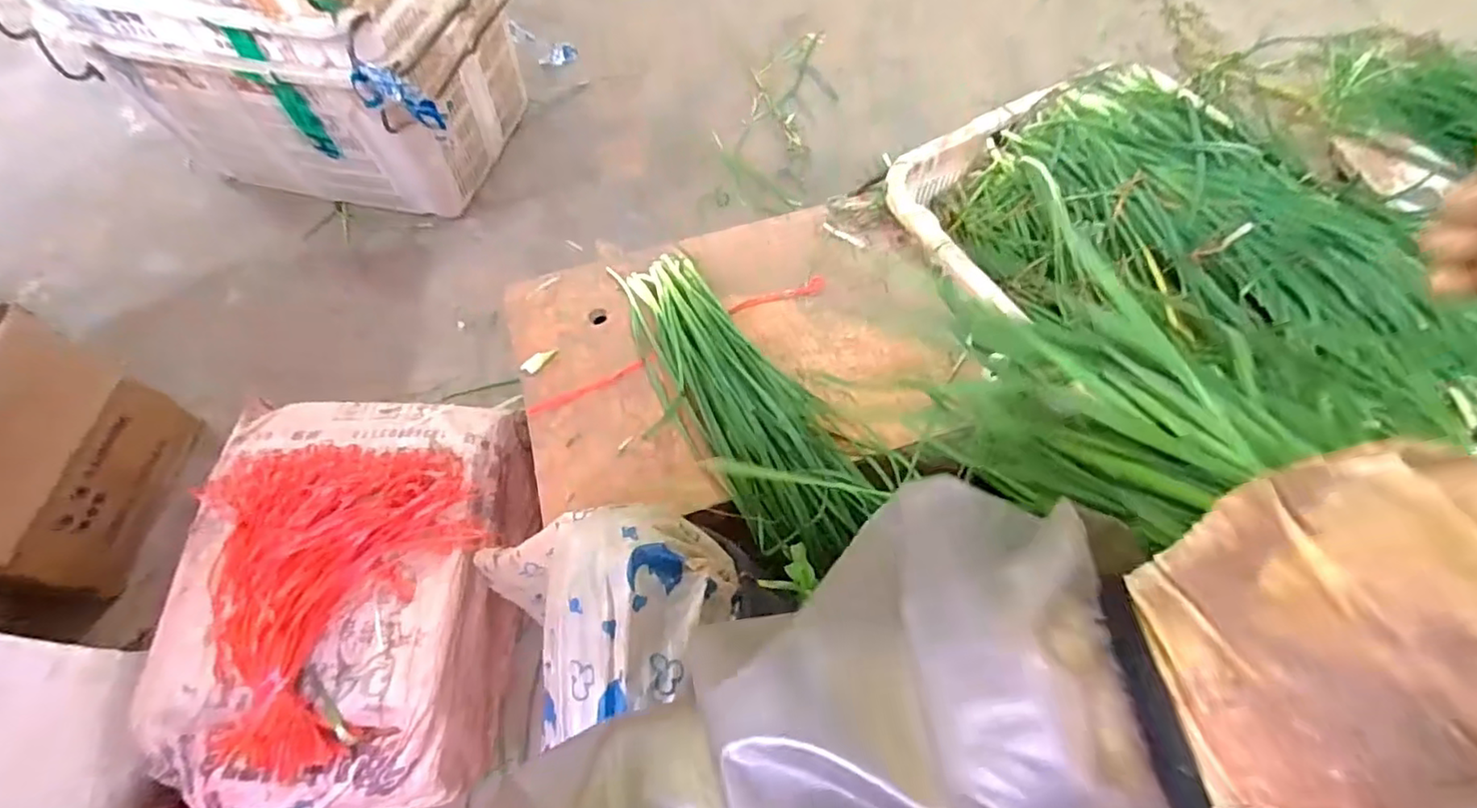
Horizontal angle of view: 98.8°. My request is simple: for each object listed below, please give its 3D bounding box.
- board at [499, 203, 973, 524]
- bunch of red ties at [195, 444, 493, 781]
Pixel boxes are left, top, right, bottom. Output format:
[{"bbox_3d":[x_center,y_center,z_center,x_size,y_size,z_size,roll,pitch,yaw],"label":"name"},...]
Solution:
[{"bbox_3d":[0.002,-0.069,0.760,0.515,0.032,0.356,-17,60,-6],"label":"board"},{"bbox_3d":[-0.479,0.204,0.758,0.317,0.052,0.384,-18,63,-8],"label":"bunch of red ties"}]

